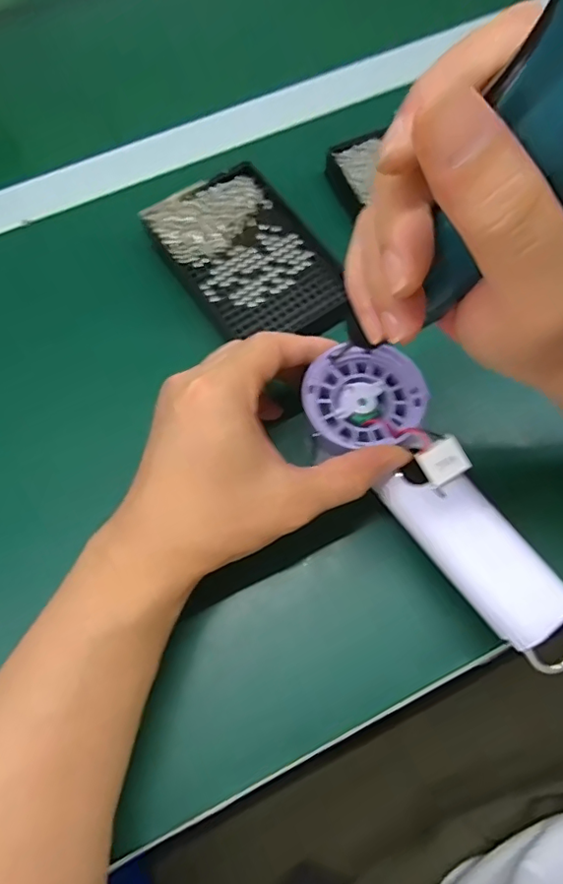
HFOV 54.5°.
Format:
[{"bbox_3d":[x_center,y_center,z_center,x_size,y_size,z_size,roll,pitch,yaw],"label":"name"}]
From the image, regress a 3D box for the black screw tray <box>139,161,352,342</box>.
[{"bbox_3d":[-0.021,-0.125,0.368,0.093,0.014,0.138,-35,74,-11],"label":"black screw tray"}]

